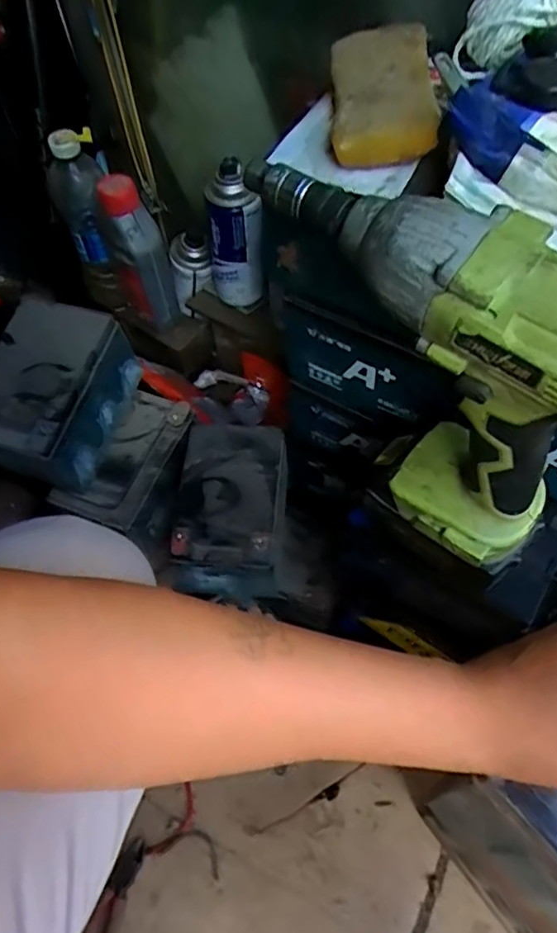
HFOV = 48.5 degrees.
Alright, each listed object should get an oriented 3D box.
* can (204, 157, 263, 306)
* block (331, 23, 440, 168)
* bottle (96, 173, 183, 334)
[{"bbox_3d":[-0.051,-0.258,0.695,0.056,0.155,0.064,-28,61,-12],"label":"can"},{"bbox_3d":[0.060,-0.219,0.360,0.056,0.029,0.094,0,59,4],"label":"block"},{"bbox_3d":[-0.168,-0.253,0.750,0.068,0.184,0.060,-15,59,-5],"label":"bottle"}]

